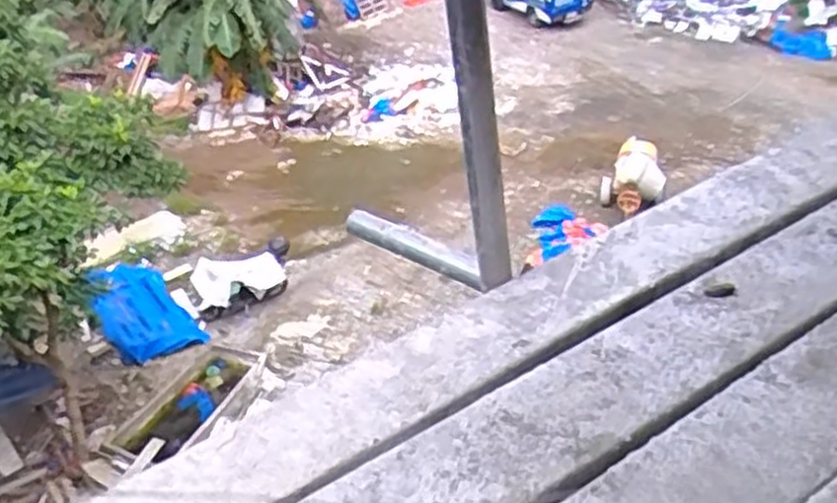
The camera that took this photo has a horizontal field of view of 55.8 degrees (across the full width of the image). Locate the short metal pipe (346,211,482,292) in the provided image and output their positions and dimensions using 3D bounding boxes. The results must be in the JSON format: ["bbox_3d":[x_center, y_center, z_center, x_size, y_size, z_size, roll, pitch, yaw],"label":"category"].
[{"bbox_3d":[-0.002,-0.009,1.370,0.312,0.053,0.051,23,44,39],"label":"short metal pipe"}]

